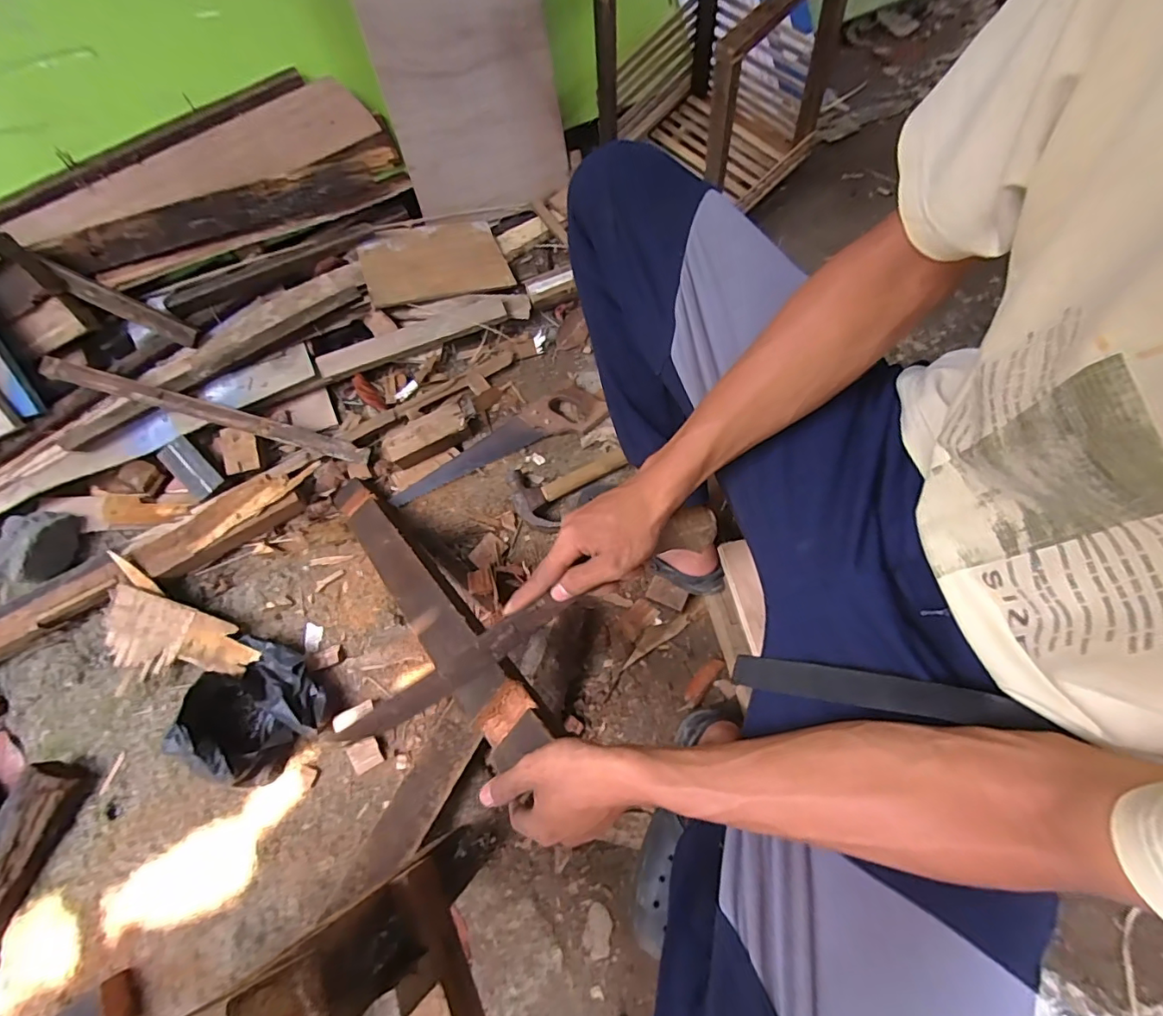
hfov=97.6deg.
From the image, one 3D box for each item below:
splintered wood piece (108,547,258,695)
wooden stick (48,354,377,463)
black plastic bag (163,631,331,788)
[{"bbox_3d":[-0.628,0.205,0.758,0.292,0.044,0.152,25,70,12],"label":"splintered wood piece"},{"bbox_3d":[-0.597,-0.153,0.829,0.486,0.031,0.026,16,67,-9],"label":"wooden stick"},{"bbox_3d":[-0.445,0.279,0.690,0.165,0.098,0.168,29,71,14],"label":"black plastic bag"}]

